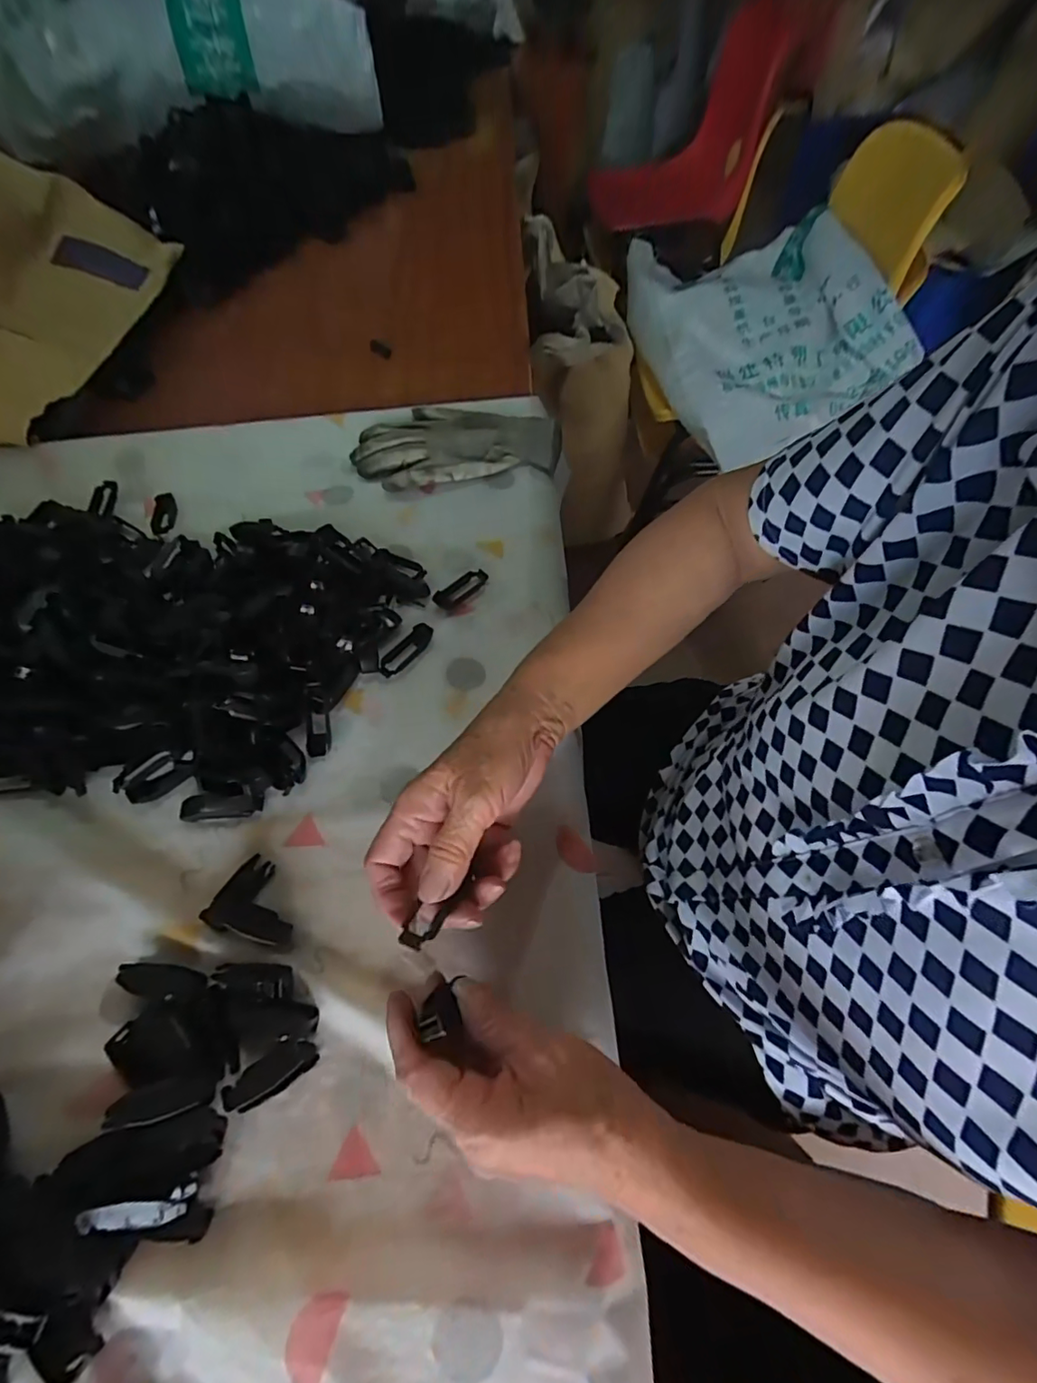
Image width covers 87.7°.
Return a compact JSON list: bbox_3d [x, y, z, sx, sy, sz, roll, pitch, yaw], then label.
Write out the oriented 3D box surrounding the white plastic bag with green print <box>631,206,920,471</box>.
[{"bbox_3d":[0.381,-0.658,0.936,0.304,0.195,0.618,-5,60,-4],"label":"white plastic bag with green print"}]

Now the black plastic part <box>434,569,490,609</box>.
[{"bbox_3d":[-0.052,-0.094,0.490,0.057,0.006,0.020,-35,67,-19],"label":"black plastic part"}]

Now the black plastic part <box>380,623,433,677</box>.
[{"bbox_3d":[-0.095,-0.036,0.458,0.022,0.006,0.058,35,65,17],"label":"black plastic part"}]

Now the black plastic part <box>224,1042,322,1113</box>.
[{"bbox_3d":[-0.143,0.222,0.313,0.050,0.011,0.020,-25,64,-15],"label":"black plastic part"}]

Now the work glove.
[{"bbox_3d":[-0.066,-0.266,0.577,0.212,0.025,0.106,-15,62,-9],"label":"work glove"}]

